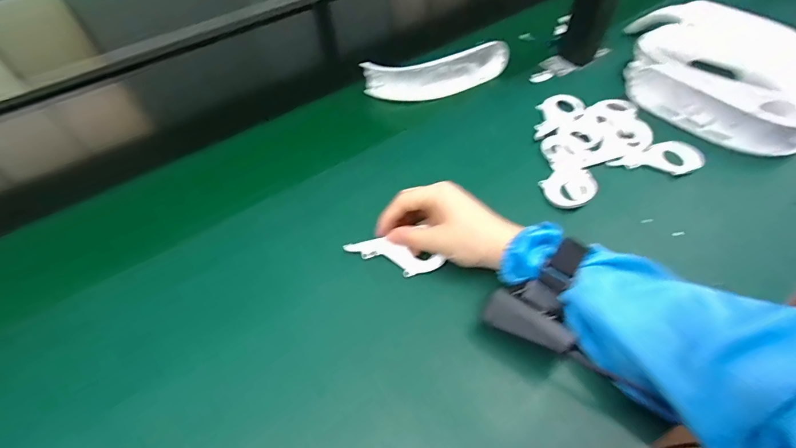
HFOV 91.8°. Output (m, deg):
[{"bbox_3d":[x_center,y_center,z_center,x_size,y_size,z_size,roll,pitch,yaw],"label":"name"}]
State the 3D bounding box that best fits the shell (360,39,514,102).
[{"bbox_3d":[0.056,-0.209,0.533,0.202,0.059,0.033,-9,55,-3],"label":"shell"}]

